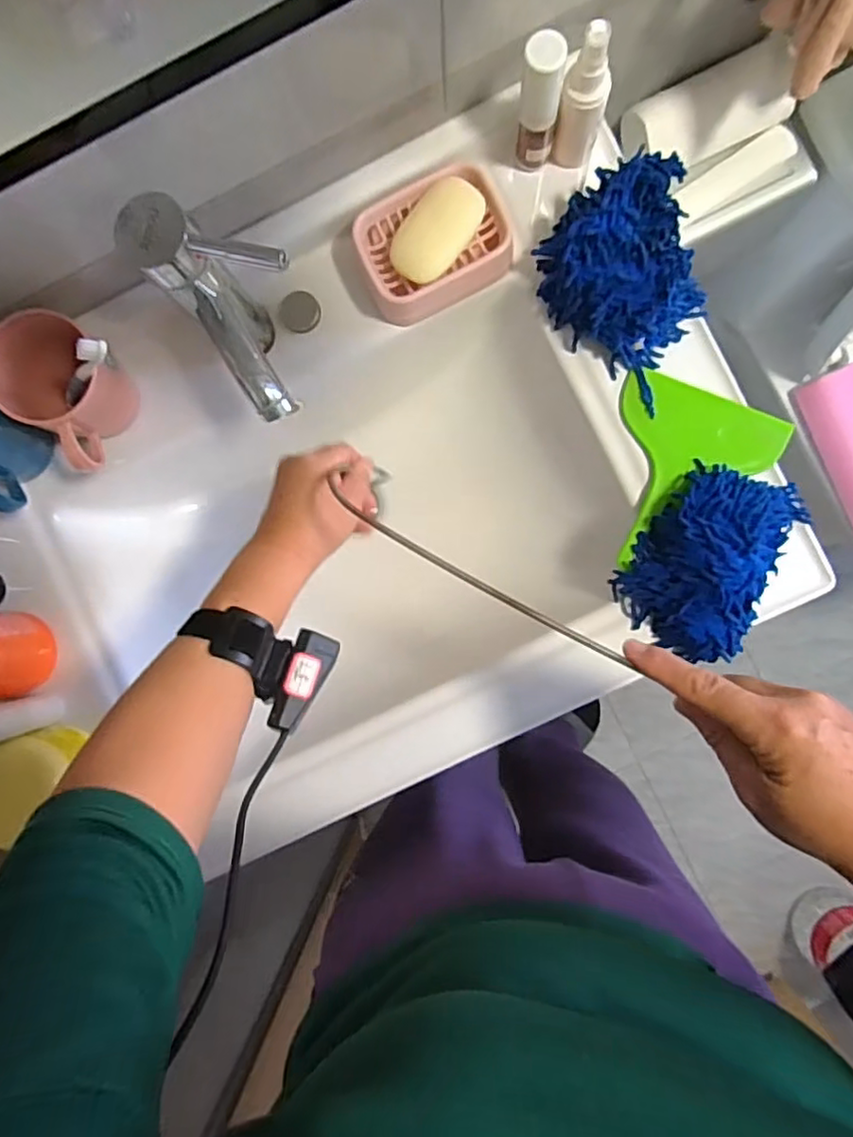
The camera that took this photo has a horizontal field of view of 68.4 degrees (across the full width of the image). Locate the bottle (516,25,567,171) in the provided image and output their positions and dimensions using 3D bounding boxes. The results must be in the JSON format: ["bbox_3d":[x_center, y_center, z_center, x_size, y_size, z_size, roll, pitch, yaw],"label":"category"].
[{"bbox_3d":[0.086,-0.349,0.476,0.032,0.108,0.026,6,90,3],"label":"bottle"}]

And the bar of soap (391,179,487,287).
[{"bbox_3d":[0.007,-0.273,0.507,0.050,0.018,0.082,41,91,2],"label":"bar of soap"}]

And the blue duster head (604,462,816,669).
[{"bbox_3d":[0.231,-0.007,0.502,0.112,0.049,0.158,30,91,3],"label":"blue duster head"}]

